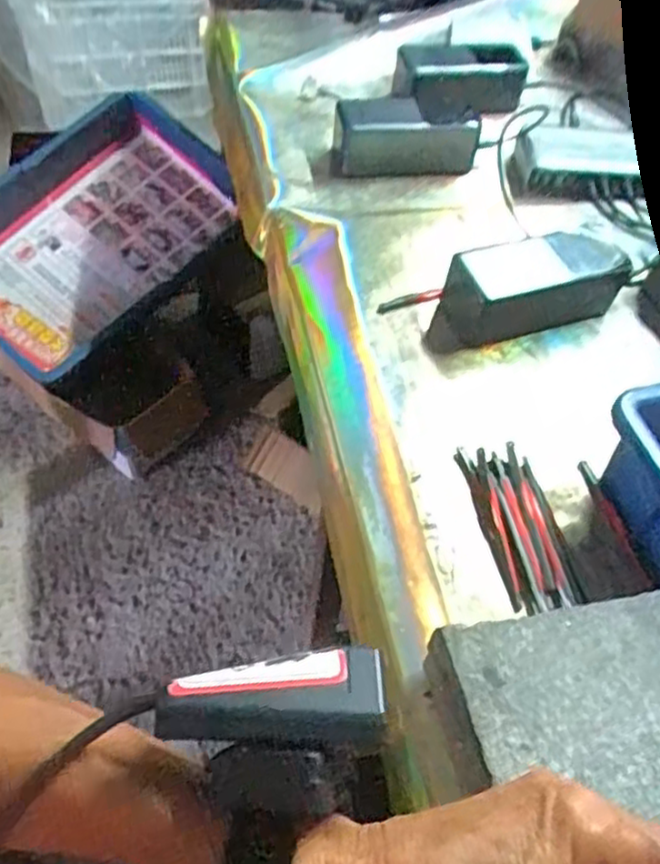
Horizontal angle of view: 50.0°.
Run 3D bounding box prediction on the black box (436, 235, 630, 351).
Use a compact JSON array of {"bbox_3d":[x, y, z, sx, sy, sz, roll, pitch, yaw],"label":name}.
[{"bbox_3d":[0.145,-0.105,0.517,0.133,0.052,0.045,-12,56,-14],"label":"black box"}]

